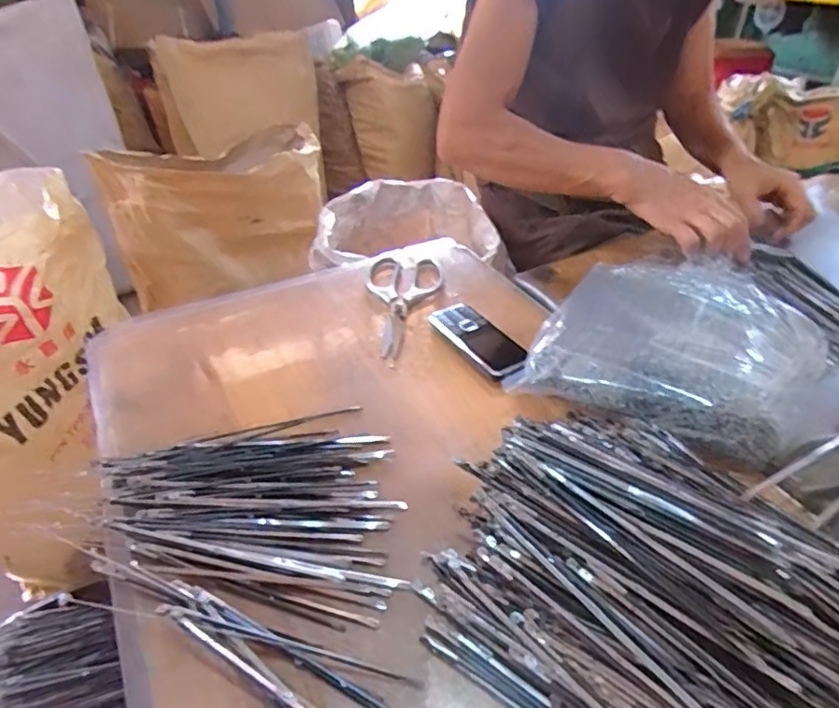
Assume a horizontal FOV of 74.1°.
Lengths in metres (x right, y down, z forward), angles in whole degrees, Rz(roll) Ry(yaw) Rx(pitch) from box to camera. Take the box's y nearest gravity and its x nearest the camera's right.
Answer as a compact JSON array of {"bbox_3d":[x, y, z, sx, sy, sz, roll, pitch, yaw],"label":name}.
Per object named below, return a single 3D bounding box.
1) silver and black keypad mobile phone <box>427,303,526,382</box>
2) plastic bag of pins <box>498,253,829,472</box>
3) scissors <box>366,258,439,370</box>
[{"bbox_3d":[0.062,-0.019,0.581,0.049,0.016,0.133,-30,44,-16],"label":"silver and black keypad mobile phone"},{"bbox_3d":[0.245,-0.006,0.534,0.237,0.067,0.243,21,45,26],"label":"plastic bag of pins"},{"bbox_3d":[-0.019,-0.058,0.645,0.088,0.012,0.203,-2,39,1],"label":"scissors"}]

